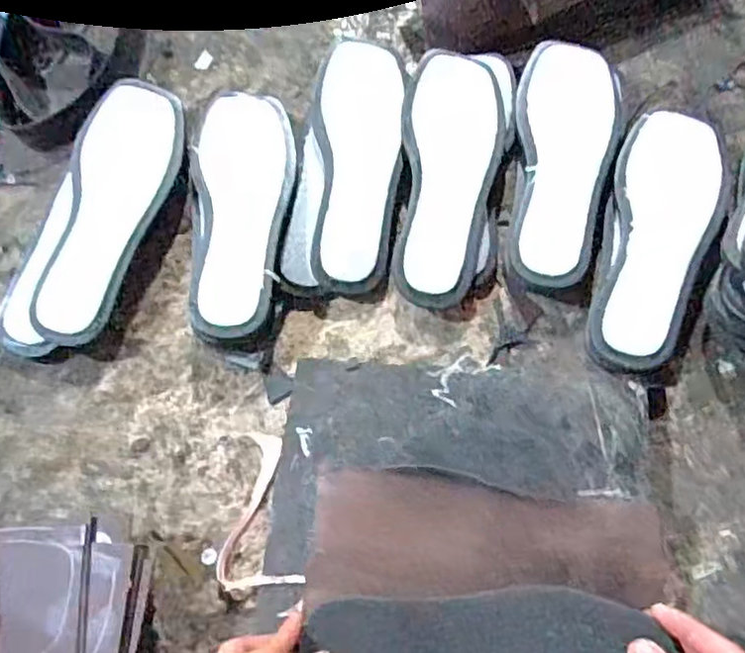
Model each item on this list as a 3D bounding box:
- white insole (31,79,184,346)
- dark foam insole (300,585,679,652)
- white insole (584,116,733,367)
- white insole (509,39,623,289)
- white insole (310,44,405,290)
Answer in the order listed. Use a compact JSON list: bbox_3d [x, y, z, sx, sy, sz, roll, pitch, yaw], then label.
[{"bbox_3d":[-0.218,-0.100,0.566,0.079,0.008,0.229,12,76,-8],"label":"white insole"},{"bbox_3d":[0.073,0.217,0.445,0.223,0.029,0.087,3,69,6],"label":"dark foam insole"},{"bbox_3d":[0.235,-0.078,0.556,0.086,0.024,0.245,20,69,9],"label":"white insole"},{"bbox_3d":[0.167,-0.143,0.589,0.082,0.031,0.233,7,69,6],"label":"white insole"},{"bbox_3d":[-0.015,-0.144,0.591,0.078,0.008,0.229,3,78,5],"label":"white insole"}]

